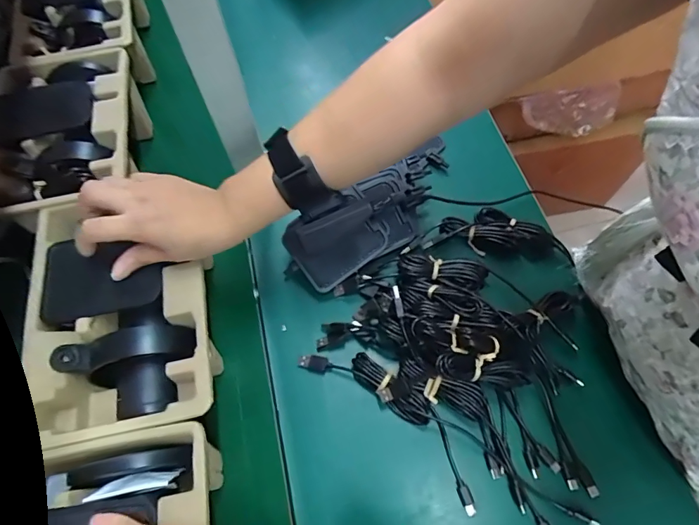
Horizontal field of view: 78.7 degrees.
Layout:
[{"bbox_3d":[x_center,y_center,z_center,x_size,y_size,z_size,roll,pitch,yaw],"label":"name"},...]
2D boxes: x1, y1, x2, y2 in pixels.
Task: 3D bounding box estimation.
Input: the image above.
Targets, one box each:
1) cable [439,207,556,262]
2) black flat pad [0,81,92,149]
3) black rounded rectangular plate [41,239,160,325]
[{"bbox_3d":[0.167,-0.036,0.483,0.122,0.021,0.045,12,65,5],"label":"cable"},{"bbox_3d":[-0.336,-0.170,0.466,0.096,0.015,0.083,-18,66,-9],"label":"black flat pad"},{"bbox_3d":[-0.218,0.009,0.377,0.096,0.008,0.078,-12,65,-6],"label":"black rounded rectangular plate"}]

